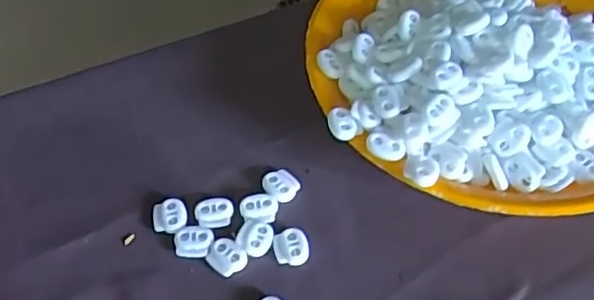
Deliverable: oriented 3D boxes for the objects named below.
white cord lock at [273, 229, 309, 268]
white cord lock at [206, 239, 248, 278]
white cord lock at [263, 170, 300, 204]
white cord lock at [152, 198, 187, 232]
[{"bbox_3d":[-0.003,0.056,0.356,0.020,0.005,0.022,-7,53,-6],"label":"white cord lock"},{"bbox_3d":[-0.040,0.060,0.351,0.022,0.004,0.018,38,61,25],"label":"white cord lock"},{"bbox_3d":[-0.011,0.022,0.381,0.021,0.006,0.019,32,59,21],"label":"white cord lock"},{"bbox_3d":[-0.075,0.039,0.367,0.020,0.005,0.021,-8,53,-7],"label":"white cord lock"}]

